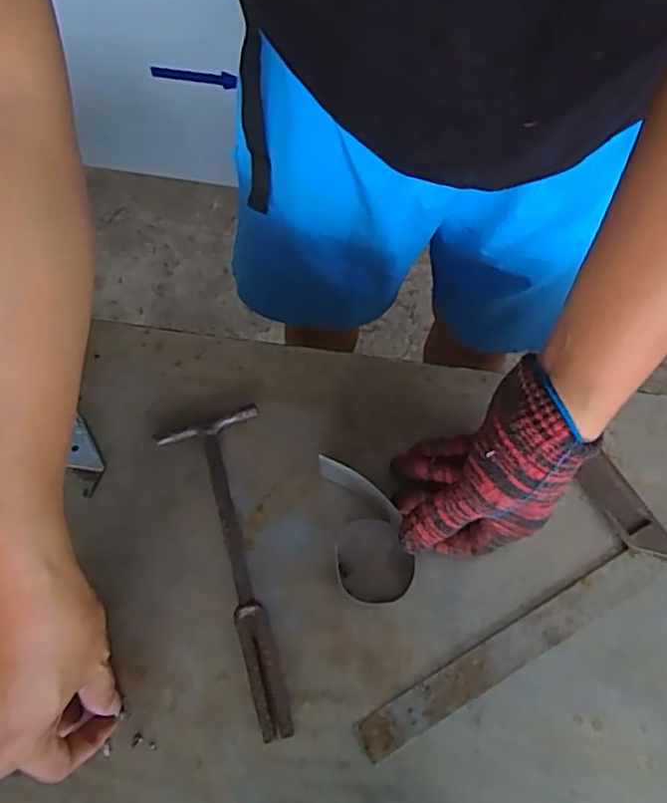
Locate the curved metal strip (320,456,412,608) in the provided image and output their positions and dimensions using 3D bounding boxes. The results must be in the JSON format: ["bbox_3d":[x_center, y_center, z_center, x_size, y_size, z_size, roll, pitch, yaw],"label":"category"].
[{"bbox_3d":[0.023,0.088,0.448,0.054,0.023,0.108,-13,78,-4],"label":"curved metal strip"}]

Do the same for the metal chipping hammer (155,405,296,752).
[{"bbox_3d":[-0.062,0.113,0.445,0.072,0.013,0.223,-18,70,-6],"label":"metal chipping hammer"}]

